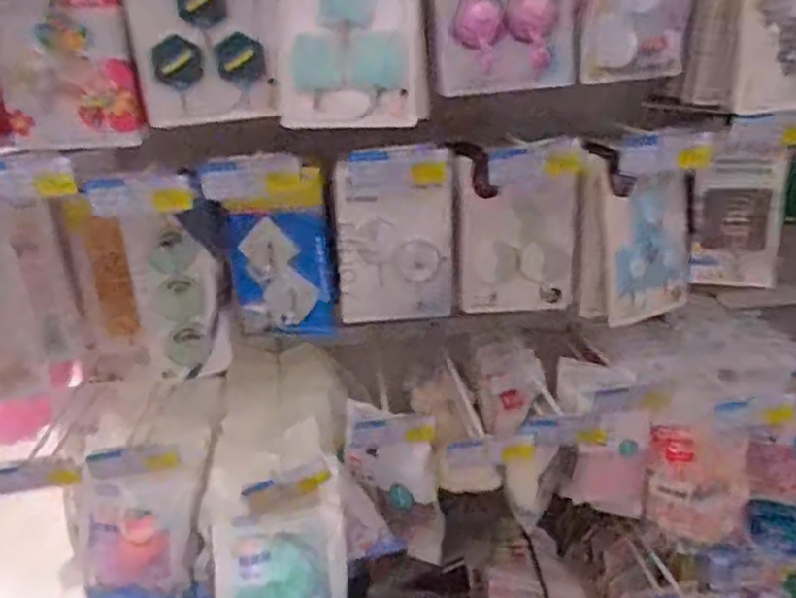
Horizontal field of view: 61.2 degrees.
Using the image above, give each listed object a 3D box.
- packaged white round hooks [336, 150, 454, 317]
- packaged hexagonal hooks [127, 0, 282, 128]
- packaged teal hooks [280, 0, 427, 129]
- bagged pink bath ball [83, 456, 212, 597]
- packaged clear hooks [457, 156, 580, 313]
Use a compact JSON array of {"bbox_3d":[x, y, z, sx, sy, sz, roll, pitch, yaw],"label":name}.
[{"bbox_3d":[-0.003,-0.066,0.747,0.124,0.190,0.021,-8,22,-12],"label":"packaged white round hooks"},{"bbox_3d":[-0.186,-0.260,0.658,0.136,0.165,0.027,-8,22,-12],"label":"packaged hexagonal hooks"},{"bbox_3d":[-0.047,-0.255,0.661,0.142,0.160,0.040,-2,22,2],"label":"packaged teal hooks"},{"bbox_3d":[-0.313,0.299,0.812,0.159,0.229,0.038,-3,22,0],"label":"bagged pink bath ball"},{"bbox_3d":[0.141,-0.071,0.790,0.139,0.173,0.036,-4,22,-1],"label":"packaged clear hooks"}]

